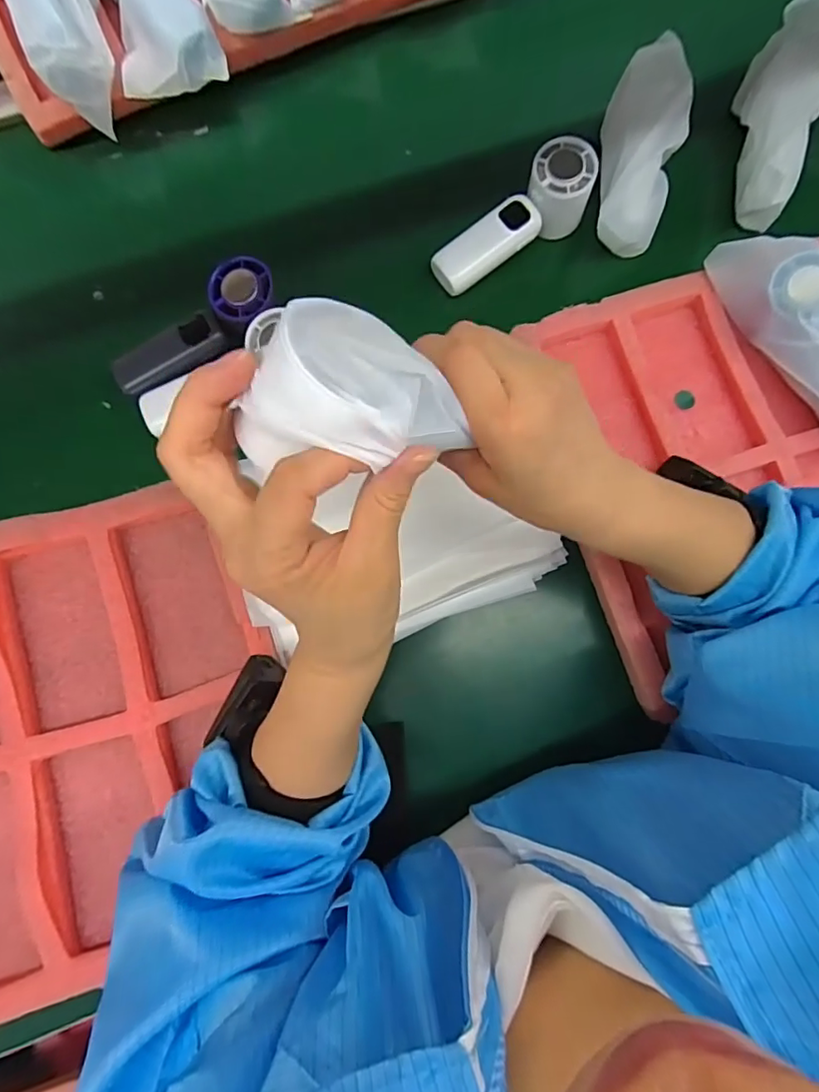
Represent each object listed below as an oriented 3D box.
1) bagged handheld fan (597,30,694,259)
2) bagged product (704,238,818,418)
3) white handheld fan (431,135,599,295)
[{"bbox_3d":[0.208,-0.363,0.461,0.065,0.047,0.186,15,80,0],"label":"bagged handheld fan"},{"bbox_3d":[0.321,-0.164,0.413,0.063,0.062,0.204,-26,82,-6],"label":"bagged product"},{"bbox_3d":[0.090,-0.285,0.458,0.156,0.047,0.049,-36,83,5],"label":"white handheld fan"}]

